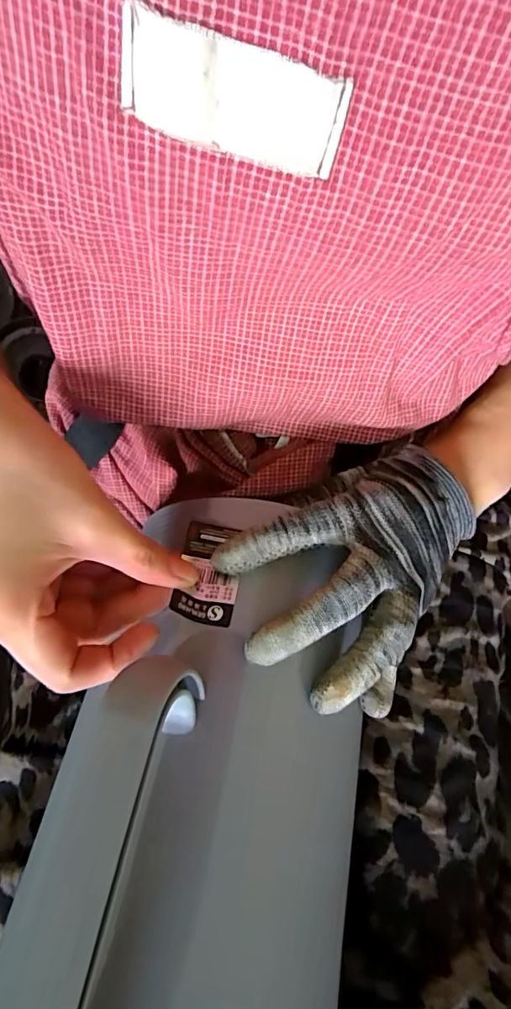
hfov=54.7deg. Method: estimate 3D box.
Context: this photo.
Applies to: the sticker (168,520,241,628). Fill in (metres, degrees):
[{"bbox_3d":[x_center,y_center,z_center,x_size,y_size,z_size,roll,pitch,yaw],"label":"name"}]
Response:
[{"bbox_3d":[-0.024,0.035,0.257,0.031,0.009,0.054,6,61,1],"label":"sticker"}]

